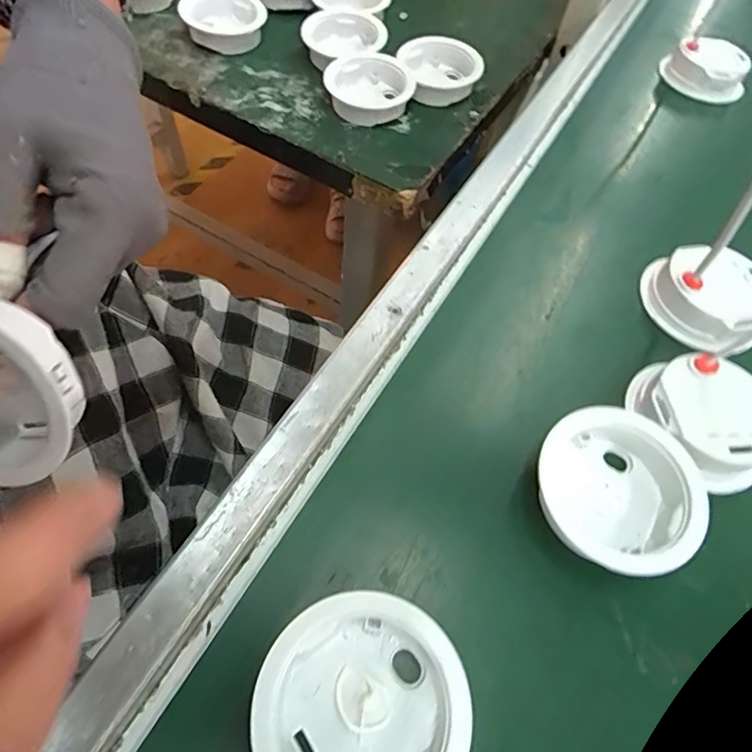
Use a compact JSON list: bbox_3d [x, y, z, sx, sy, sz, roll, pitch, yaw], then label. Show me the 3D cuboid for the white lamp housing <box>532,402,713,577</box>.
[{"bbox_3d":[0.111,0.054,0.235,0.069,0.025,0.071,12,58,1],"label":"white lamp housing"}]

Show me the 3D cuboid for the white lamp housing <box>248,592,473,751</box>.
[{"bbox_3d":[-0.005,0.120,0.184,0.071,0.026,0.070,3,59,-5],"label":"white lamp housing"}]

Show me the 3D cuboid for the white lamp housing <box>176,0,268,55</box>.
[{"bbox_3d":[-0.135,-0.315,0.459,0.071,0.030,0.059,-2,59,-8],"label":"white lamp housing"}]

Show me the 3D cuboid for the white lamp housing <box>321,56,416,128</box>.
[{"bbox_3d":[-0.007,-0.239,0.427,0.070,0.025,0.065,1,59,-6],"label":"white lamp housing"}]

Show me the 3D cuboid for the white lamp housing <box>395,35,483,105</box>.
[{"bbox_3d":[0.054,-0.269,0.453,0.067,0.030,0.063,3,59,-5],"label":"white lamp housing"}]

